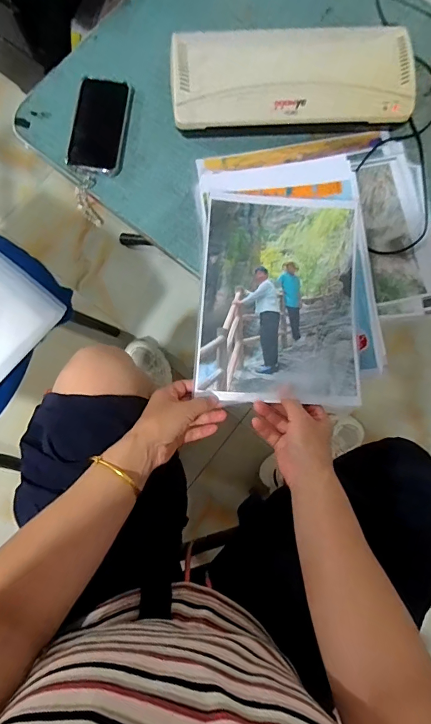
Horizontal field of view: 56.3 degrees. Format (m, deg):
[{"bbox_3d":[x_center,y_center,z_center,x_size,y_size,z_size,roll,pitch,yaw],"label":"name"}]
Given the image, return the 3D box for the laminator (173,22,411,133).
[{"bbox_3d":[0.110,-0.404,0.572,0.340,0.082,0.125,-3,80,-1],"label":"laminator"}]

